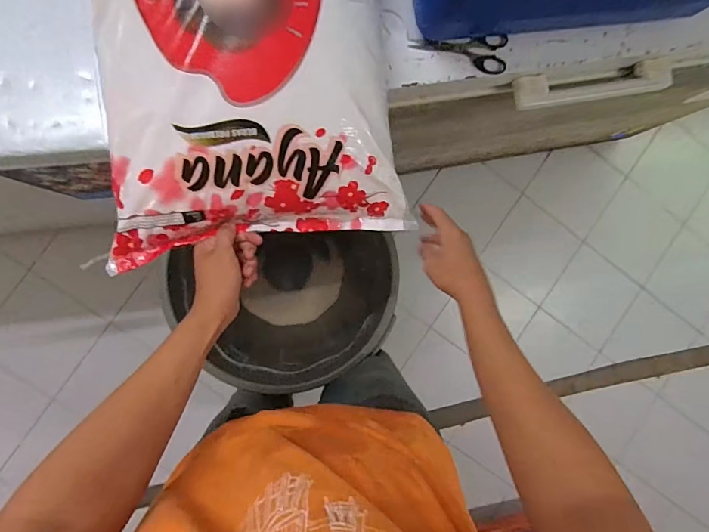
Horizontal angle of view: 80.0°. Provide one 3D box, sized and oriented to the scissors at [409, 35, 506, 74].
[{"bbox_3d":[0.161,-0.322,0.645,0.148,0.015,0.051,-4,91,-7],"label":"scissors"}]

